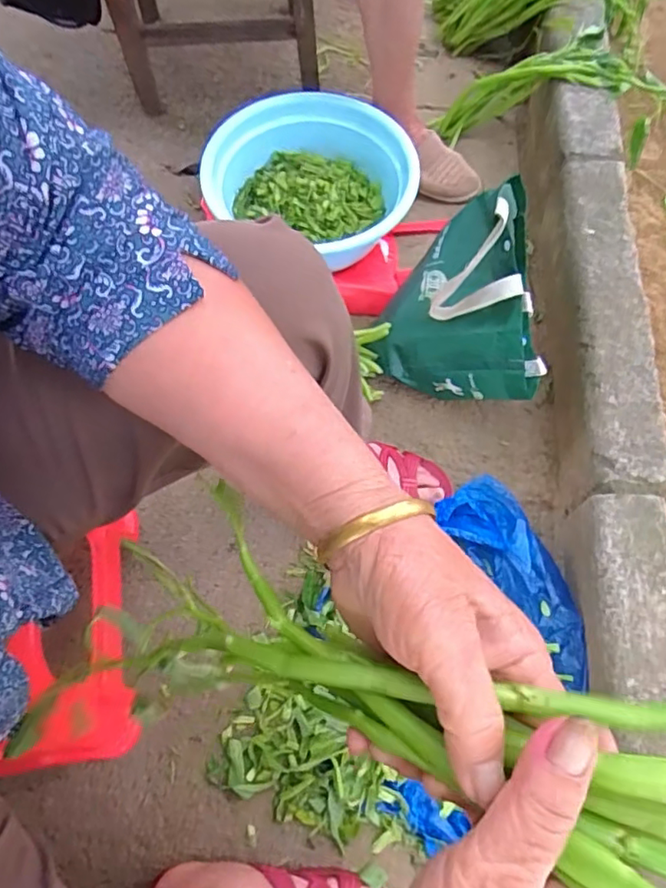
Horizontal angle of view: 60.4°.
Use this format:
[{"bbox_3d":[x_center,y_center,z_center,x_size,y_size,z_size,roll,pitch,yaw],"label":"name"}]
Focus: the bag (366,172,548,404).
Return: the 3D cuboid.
[{"bbox_3d":[0.192,-0.186,0.733,0.196,0.208,0.175,27,69,11],"label":"bag"}]

